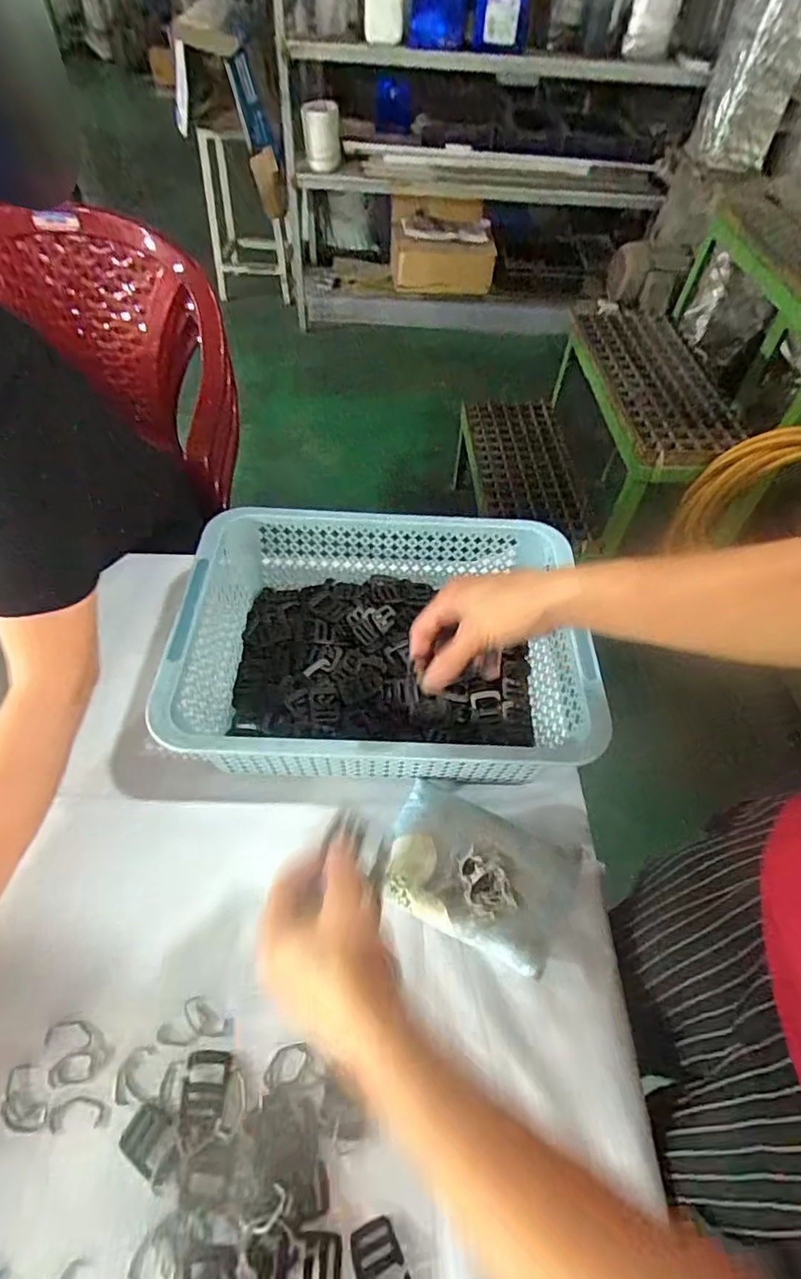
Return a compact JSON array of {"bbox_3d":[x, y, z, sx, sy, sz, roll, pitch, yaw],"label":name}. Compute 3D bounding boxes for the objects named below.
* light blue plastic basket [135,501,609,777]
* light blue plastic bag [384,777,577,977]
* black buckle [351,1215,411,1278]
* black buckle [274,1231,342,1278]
[{"bbox_3d":[-0.025,0.014,0.604,0.379,0.133,0.288,2,52,-4],"label":"light blue plastic basket"},{"bbox_3d":[0.072,0.205,0.520,0.158,0.037,0.126,23,53,12],"label":"light blue plastic bag"},{"bbox_3d":[-0.014,0.401,0.371,0.032,0.004,0.041,-15,55,-17],"label":"black buckle"},{"bbox_3d":[-0.059,0.402,0.371,0.041,0.004,0.033,4,51,-3],"label":"black buckle"}]

